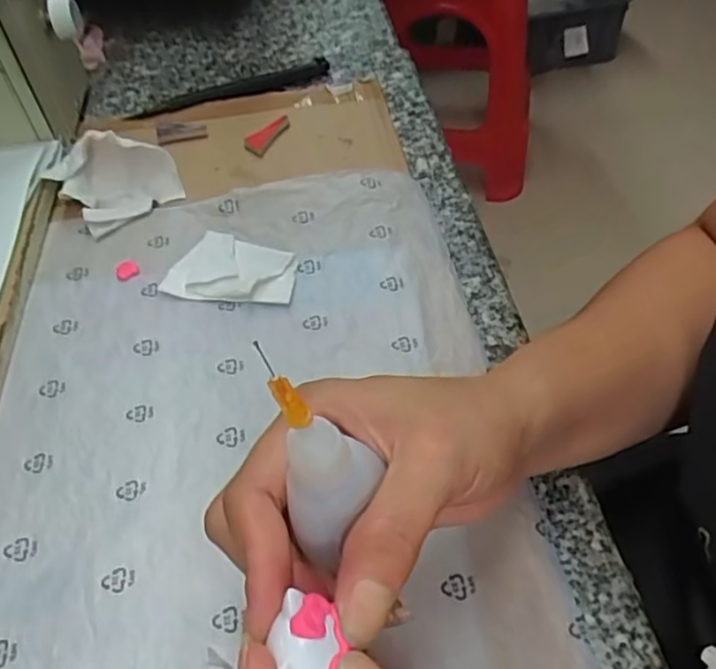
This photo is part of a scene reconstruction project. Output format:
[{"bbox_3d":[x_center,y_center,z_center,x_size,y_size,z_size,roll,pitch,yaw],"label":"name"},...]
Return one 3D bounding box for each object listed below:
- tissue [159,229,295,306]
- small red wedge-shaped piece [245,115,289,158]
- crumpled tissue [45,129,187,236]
[{"bbox_3d":[-0.065,-0.037,0.351,0.067,0.007,0.046,9,51,11],"label":"tissue"},{"bbox_3d":[-0.057,-0.127,0.423,0.016,0.005,0.038,24,55,21],"label":"small red wedge-shaped piece"},{"bbox_3d":[-0.144,-0.096,0.388,0.060,0.035,0.060,-37,56,-23],"label":"crumpled tissue"}]

